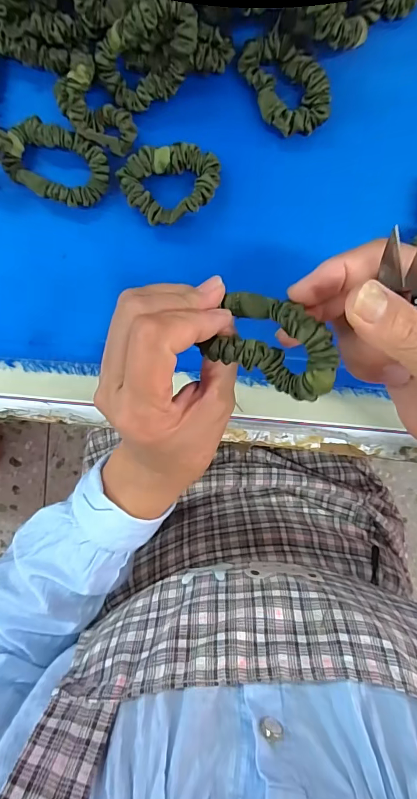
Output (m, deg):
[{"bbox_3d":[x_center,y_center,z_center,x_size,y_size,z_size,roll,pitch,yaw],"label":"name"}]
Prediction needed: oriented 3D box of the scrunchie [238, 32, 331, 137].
[{"bbox_3d":[0.055,-0.217,0.282,0.045,0.015,0.065,-31,97,3],"label":"scrunchie"}]

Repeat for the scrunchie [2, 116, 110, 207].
[{"bbox_3d":[-0.106,-0.166,0.290,0.069,0.018,0.046,22,97,-4],"label":"scrunchie"}]

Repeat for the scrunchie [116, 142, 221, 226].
[{"bbox_3d":[-0.026,-0.155,0.292,0.068,0.016,0.048,-17,98,1],"label":"scrunchie"}]

